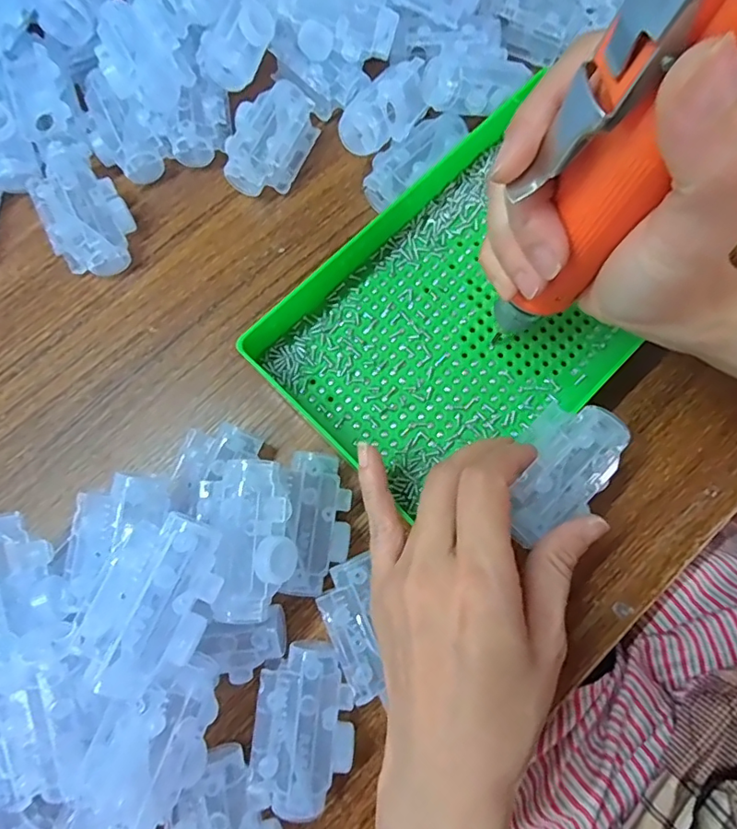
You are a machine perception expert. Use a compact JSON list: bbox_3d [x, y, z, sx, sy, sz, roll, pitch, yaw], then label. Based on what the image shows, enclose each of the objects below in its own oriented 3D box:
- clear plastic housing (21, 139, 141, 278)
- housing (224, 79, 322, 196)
[{"bbox_3d":[-0.168,-0.121,0.309,0.044,0.029,0.073,-26,78,-6],"label":"clear plastic housing"},{"bbox_3d":[-0.063,-0.169,0.322,0.044,0.028,0.064,25,78,6],"label":"housing"}]

